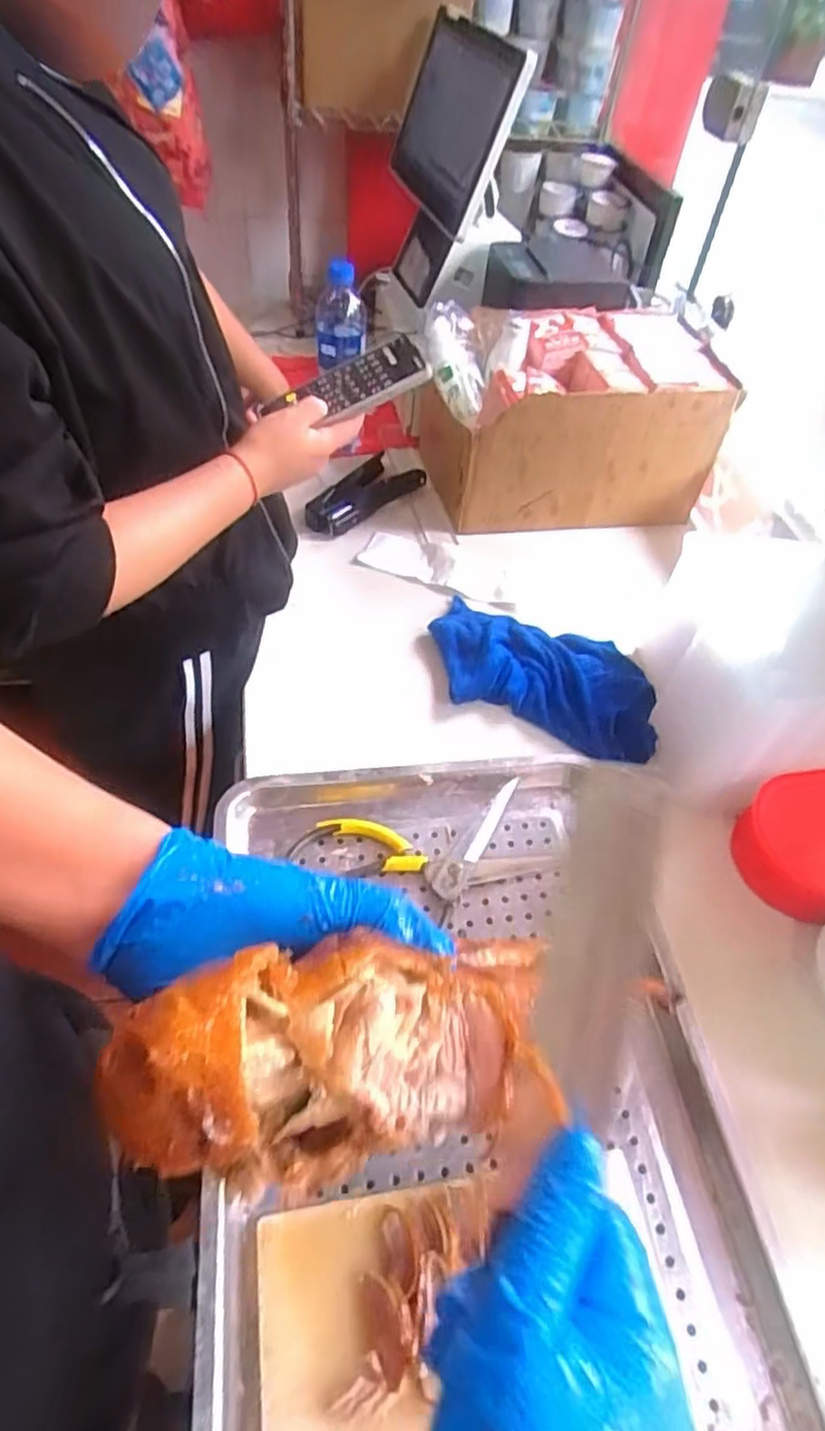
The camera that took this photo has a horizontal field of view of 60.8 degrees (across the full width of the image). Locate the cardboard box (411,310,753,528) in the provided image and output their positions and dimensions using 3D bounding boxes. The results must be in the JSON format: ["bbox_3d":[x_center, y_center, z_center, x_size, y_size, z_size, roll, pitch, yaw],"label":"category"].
[{"bbox_3d":[0.202,-0.390,0.940,0.330,0.205,0.238,-6,52,-11],"label":"cardboard box"}]

